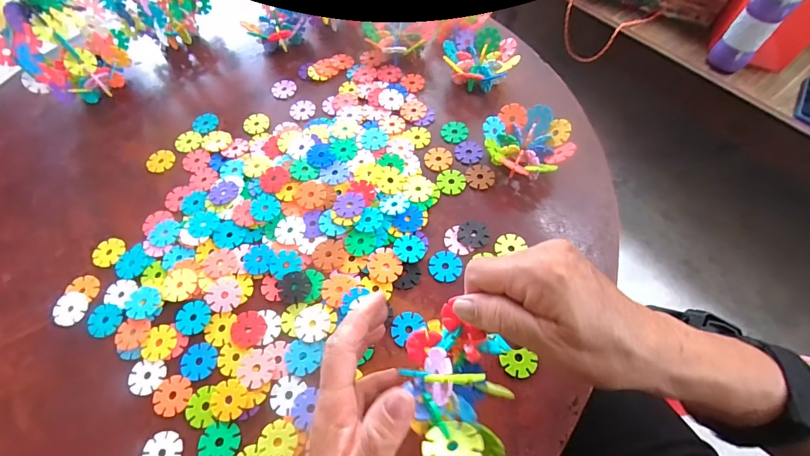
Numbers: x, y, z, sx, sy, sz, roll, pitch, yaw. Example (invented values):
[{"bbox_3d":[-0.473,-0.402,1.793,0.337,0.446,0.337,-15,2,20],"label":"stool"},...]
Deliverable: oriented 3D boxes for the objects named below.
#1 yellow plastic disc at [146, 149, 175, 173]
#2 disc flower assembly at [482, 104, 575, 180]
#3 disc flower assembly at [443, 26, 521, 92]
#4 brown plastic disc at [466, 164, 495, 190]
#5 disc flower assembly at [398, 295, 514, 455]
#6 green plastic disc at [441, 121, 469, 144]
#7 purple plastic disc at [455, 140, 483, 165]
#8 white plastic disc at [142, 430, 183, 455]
[{"bbox_3d":[-0.294,-0.081,0.456,0.029,0.004,0.032,21,65,13],"label":"yellow plastic disc"},{"bbox_3d":[0.130,-0.088,0.414,0.087,0.043,0.084,0,63,3],"label":"disc flower assembly"},{"bbox_3d":[0.094,-0.208,0.480,0.088,0.043,0.075,15,64,10],"label":"disc flower assembly"},{"bbox_3d":[0.084,-0.057,0.421,0.031,0.004,0.033,-1,63,2],"label":"brown plastic disc"},{"bbox_3d":[0.034,0.111,0.243,0.070,0.082,0.102,8,63,7],"label":"disc flower assembly"},{"bbox_3d":[0.060,-0.115,0.454,0.030,0.004,0.033,-1,63,2],"label":"green plastic disc"},{"bbox_3d":[0.074,-0.088,0.440,0.030,0.004,0.033,-1,63,2],"label":"purple plastic disc"},{"bbox_3d":[-0.200,0.186,0.313,0.029,0.006,0.031,-1,63,2],"label":"white plastic disc"}]

